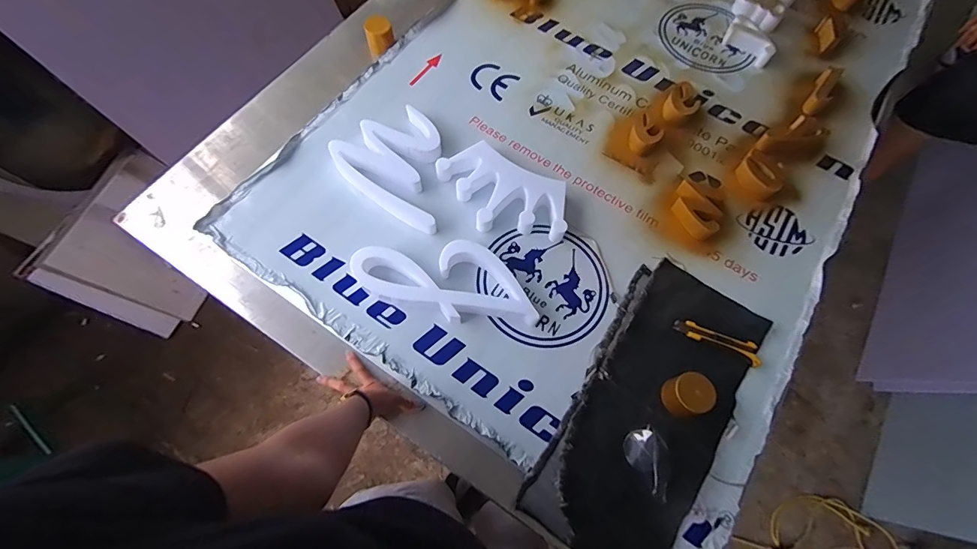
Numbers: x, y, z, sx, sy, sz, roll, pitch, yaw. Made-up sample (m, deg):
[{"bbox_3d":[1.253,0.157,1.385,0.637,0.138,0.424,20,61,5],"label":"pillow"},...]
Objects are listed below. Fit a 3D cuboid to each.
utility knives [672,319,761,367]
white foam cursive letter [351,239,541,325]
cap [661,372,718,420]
[{"bbox_3d":[0.400,0.117,0.740,0.148,0.016,0.038,21,68,7],"label":"utility knives"},{"bbox_3d":[-0.080,0.006,0.762,0.321,0.047,0.148,3,67,-1],"label":"white foam cursive letter"},{"bbox_3d":[0.318,0.192,0.671,0.065,0.044,0.062,1,67,-2],"label":"cap"}]

